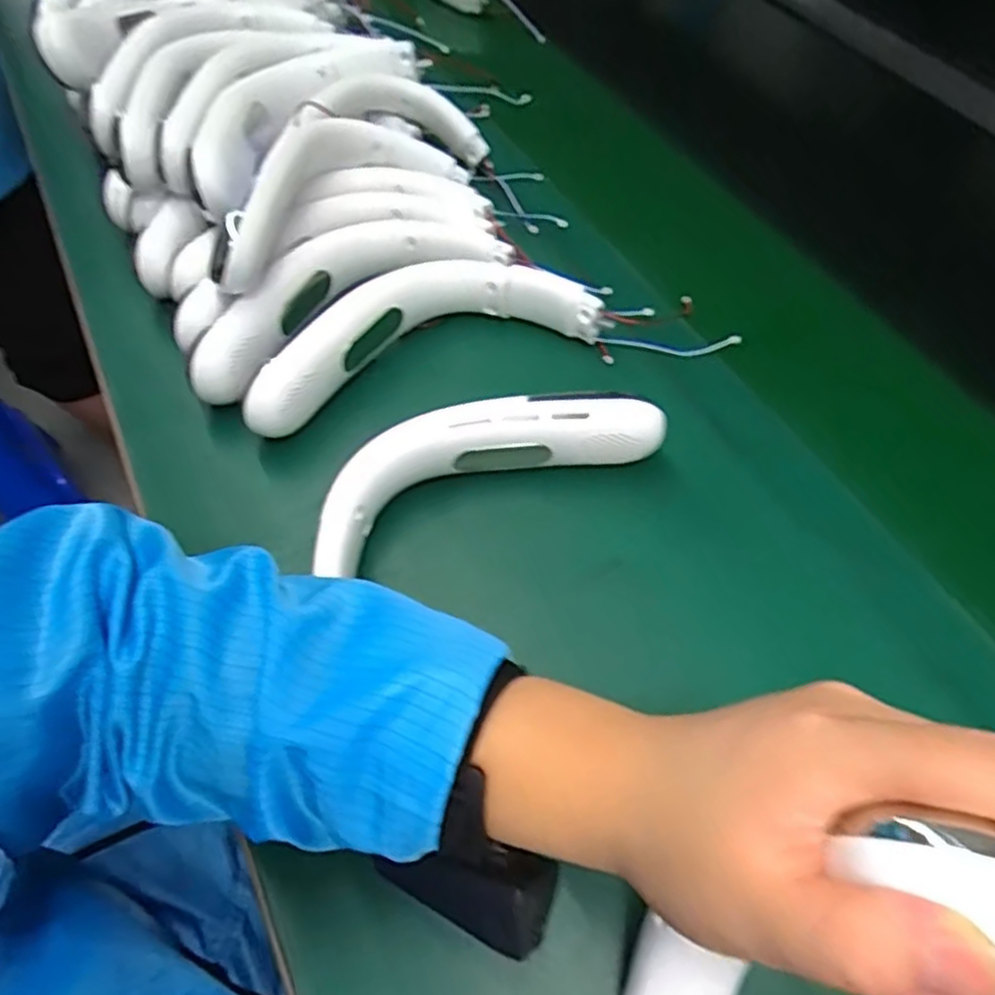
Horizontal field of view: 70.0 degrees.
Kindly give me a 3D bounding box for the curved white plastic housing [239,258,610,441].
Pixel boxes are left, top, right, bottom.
[{"bbox_3d":[-0.054,-0.111,0.481,0.243,0.051,0.083,-20,59,-11],"label":"curved white plastic housing"}]

